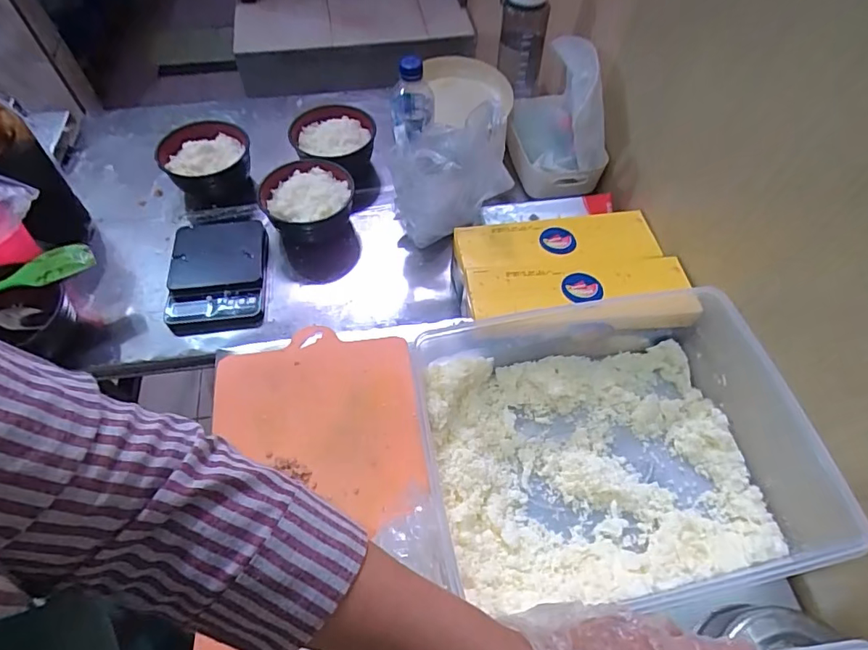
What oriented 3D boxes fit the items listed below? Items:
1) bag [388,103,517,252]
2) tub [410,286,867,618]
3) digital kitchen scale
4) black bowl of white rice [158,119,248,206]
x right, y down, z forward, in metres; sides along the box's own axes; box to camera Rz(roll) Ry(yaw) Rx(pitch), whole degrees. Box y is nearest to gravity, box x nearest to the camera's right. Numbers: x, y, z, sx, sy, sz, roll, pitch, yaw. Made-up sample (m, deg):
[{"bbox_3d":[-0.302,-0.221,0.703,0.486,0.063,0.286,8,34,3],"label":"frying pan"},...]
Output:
[{"bbox_3d":[0.024,-0.221,0.717,0.160,0.202,0.110,-3,58,-4],"label":"bag"},{"bbox_3d":[0.181,0.120,0.525,0.359,0.118,0.270,-6,59,-6],"label":"tub"},{"bbox_3d":[-0.315,-0.080,0.718,0.132,0.018,0.195,-5,59,-5],"label":"digital kitchen scale"},{"bbox_3d":[-0.374,-0.266,0.815,0.129,0.063,0.130,1,58,-1],"label":"black bowl of white rice"}]

